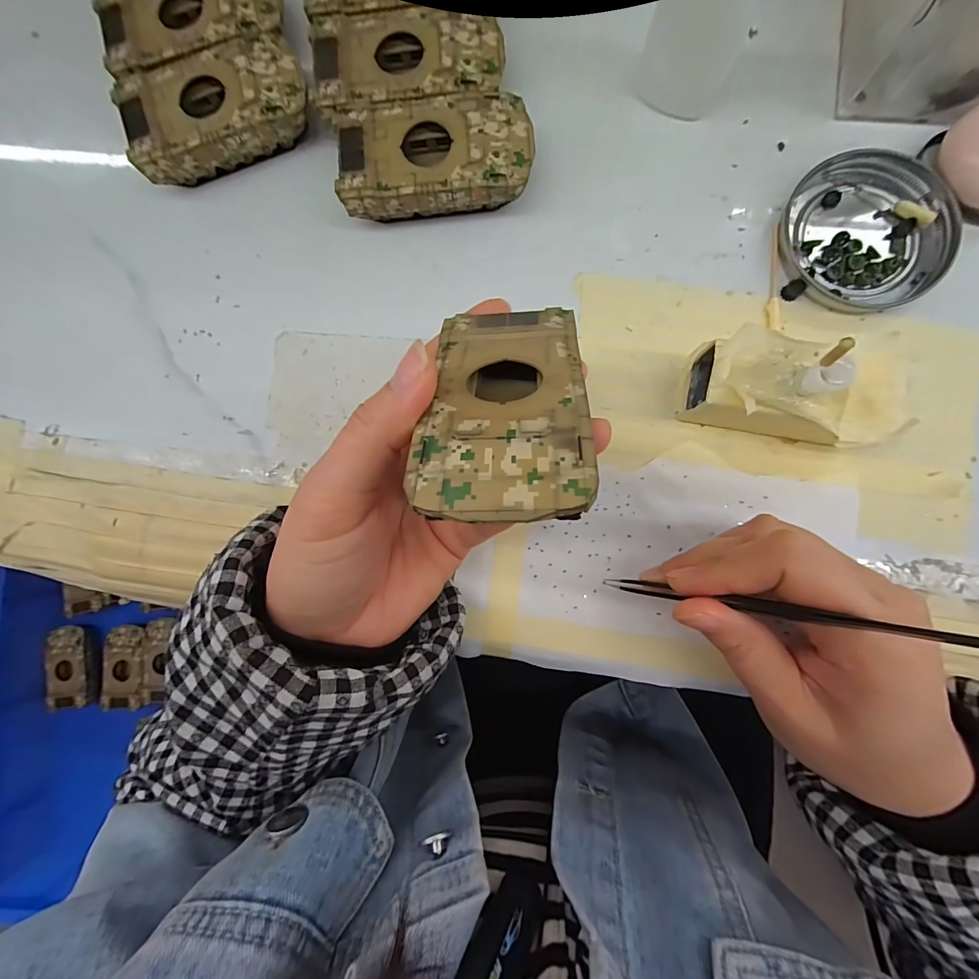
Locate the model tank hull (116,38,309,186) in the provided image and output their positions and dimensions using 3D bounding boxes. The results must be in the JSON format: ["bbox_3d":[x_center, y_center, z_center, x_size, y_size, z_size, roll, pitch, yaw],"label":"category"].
[{"bbox_3d":[-0.144,-0.202,0.224,0.093,0.028,0.048,-19,85,2],"label":"model tank hull"}]

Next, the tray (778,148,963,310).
[{"bbox_3d":[0.188,-0.130,0.205,0.075,0.008,0.075,0,86,4],"label":"tray"}]

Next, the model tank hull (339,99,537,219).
[{"bbox_3d":[-0.026,-0.167,0.214,0.094,0.027,0.049,-4,85,4],"label":"model tank hull"}]

